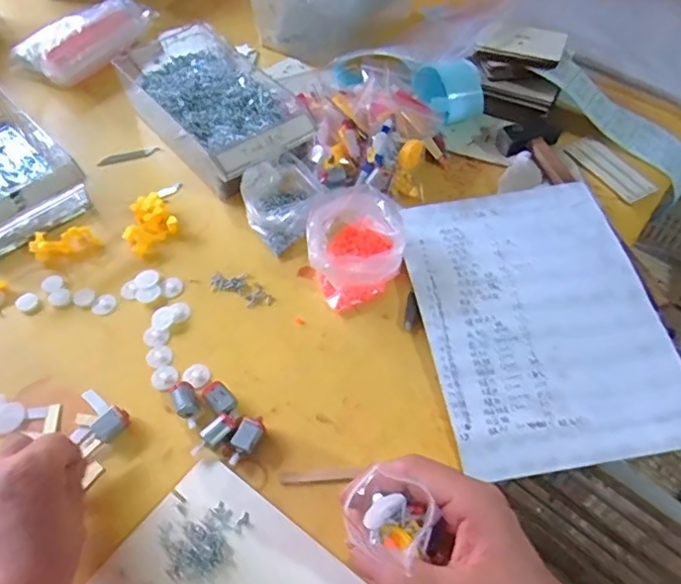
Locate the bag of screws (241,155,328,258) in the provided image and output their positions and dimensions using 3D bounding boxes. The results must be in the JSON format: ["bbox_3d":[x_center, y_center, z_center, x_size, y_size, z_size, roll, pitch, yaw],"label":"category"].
[{"bbox_3d":[-0.060,-0.093,0.564,0.074,0.043,0.089,-31,59,-19],"label":"bag of screws"}]

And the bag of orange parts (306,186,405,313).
[{"bbox_3d":[0.014,-0.042,0.516,0.087,0.057,0.101,6,54,6],"label":"bag of orange parts"}]

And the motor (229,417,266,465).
[{"bbox_3d":[-0.072,0.115,0.432,0.018,0.018,0.038,26,59,19],"label":"motor"}]

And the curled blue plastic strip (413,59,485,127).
[{"bbox_3d":[0.126,-0.236,0.644,0.063,0.053,0.071,-25,57,-16],"label":"curled blue plastic strip"}]

